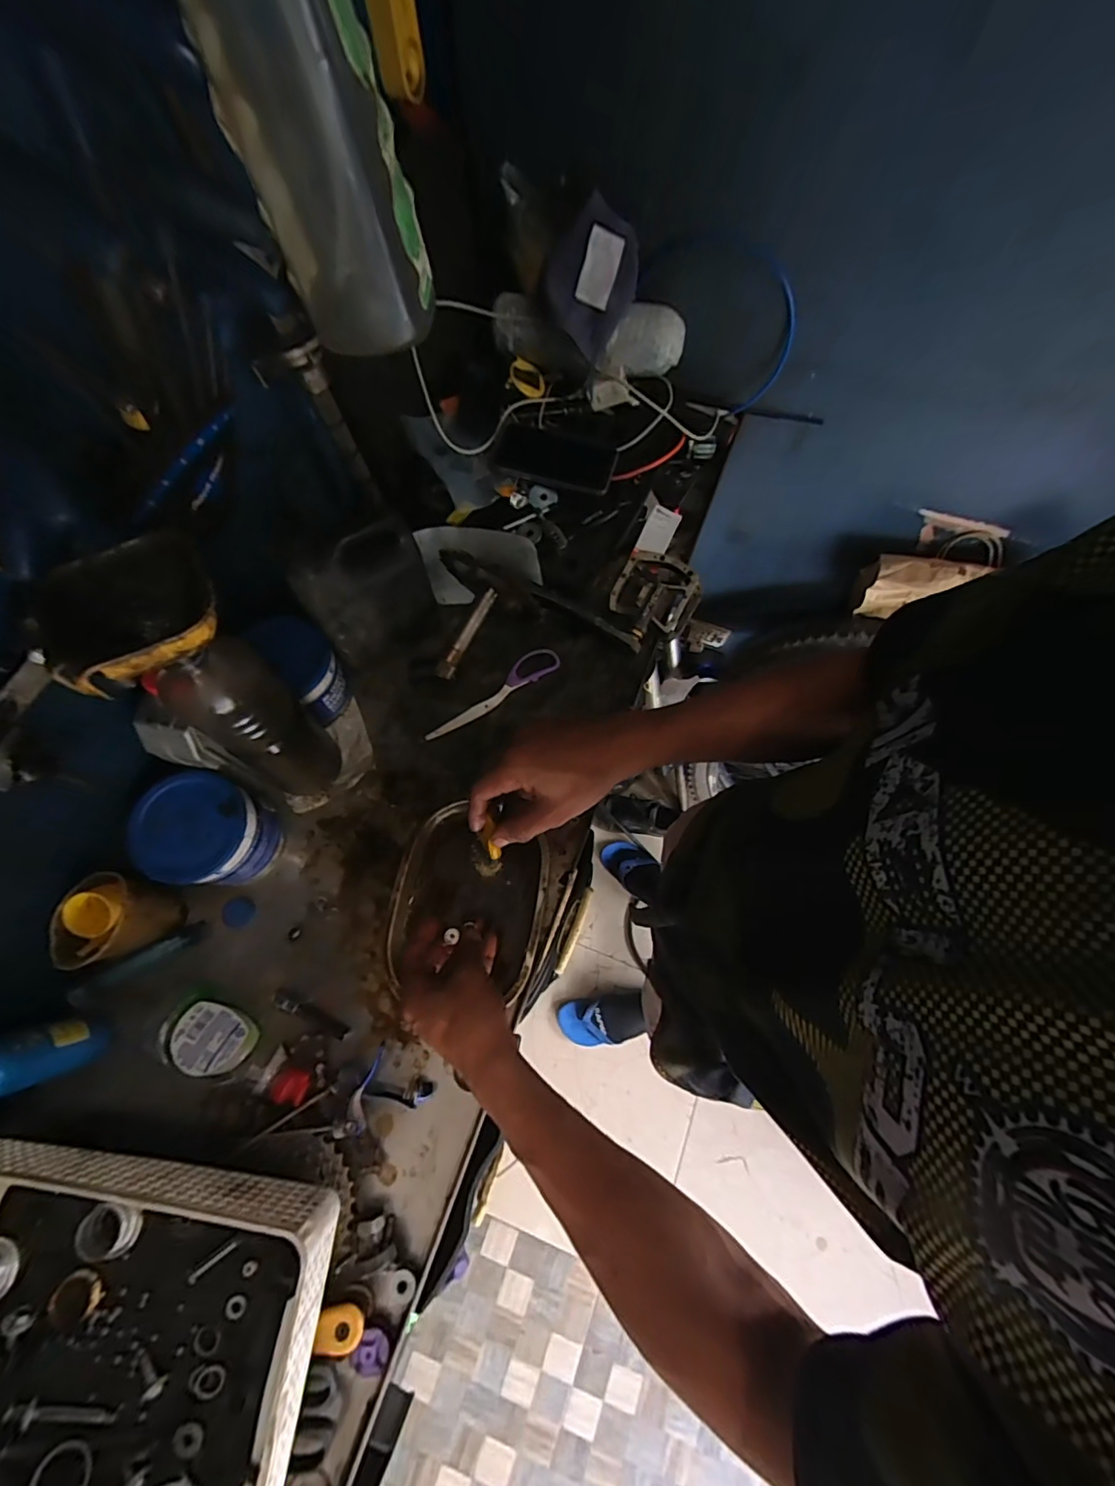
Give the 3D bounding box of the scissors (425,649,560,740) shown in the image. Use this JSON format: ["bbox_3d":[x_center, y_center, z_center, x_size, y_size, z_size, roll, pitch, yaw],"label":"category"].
[{"bbox_3d":[-0.081,-0.062,0.639,0.185,0.012,0.035,-31,75,-11],"label":"scissors"}]

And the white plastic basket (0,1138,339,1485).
[{"bbox_3d":[-0.349,0.452,0.373,0.327,0.082,0.244,10,71,2],"label":"white plastic basket"}]

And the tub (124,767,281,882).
[{"bbox_3d":[-0.349,0.093,0.536,0.096,0.107,0.100,10,71,2],"label":"tub"}]

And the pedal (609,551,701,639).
[{"bbox_3d":[0.121,-0.183,0.652,0.102,0.031,0.107,29,73,9],"label":"pedal"}]

